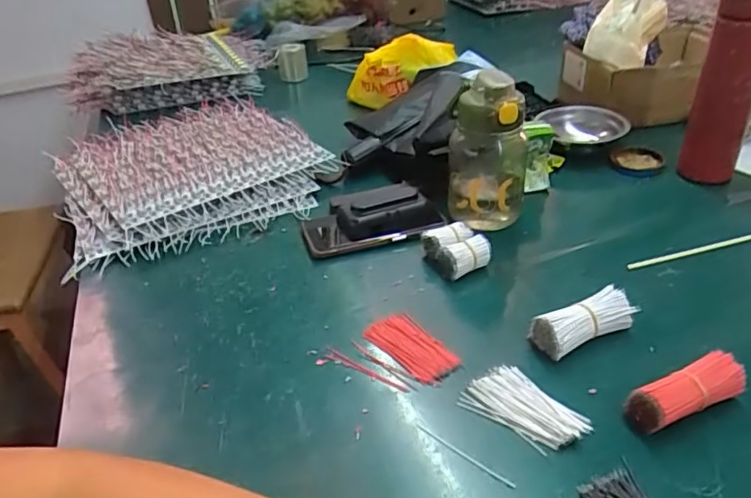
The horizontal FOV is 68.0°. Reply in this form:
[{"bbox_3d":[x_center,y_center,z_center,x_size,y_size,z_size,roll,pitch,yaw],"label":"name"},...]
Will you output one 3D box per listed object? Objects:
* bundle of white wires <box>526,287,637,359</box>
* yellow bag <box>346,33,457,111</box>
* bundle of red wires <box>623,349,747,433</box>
[{"bbox_3d":[0.182,0.065,0.489,0.088,0.032,0.032,-17,37,-16],"label":"bundle of white wires"},{"bbox_3d":[0.031,-0.293,0.918,0.205,0.085,0.073,-21,26,29],"label":"yellow bag"},{"bbox_3d":[0.235,0.109,0.421,0.087,0.034,0.031,-17,37,-16],"label":"bundle of red wires"}]

